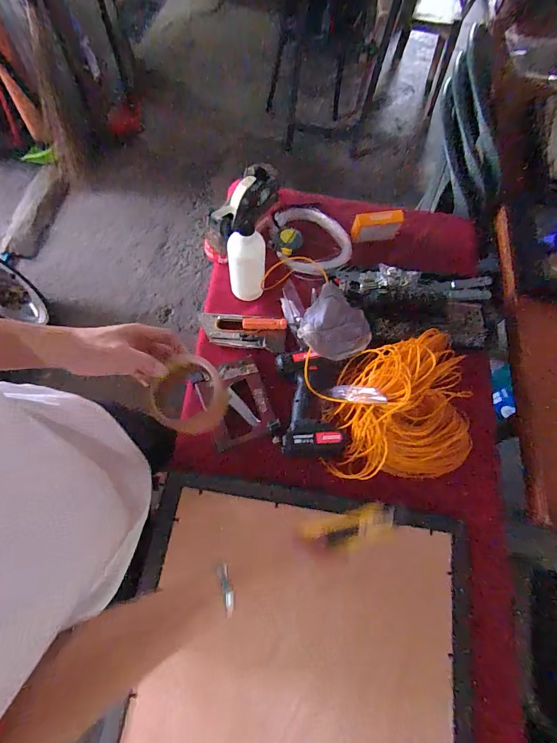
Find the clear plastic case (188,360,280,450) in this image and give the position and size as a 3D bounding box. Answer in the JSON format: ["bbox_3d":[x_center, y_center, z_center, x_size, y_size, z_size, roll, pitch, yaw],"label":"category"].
[{"bbox_3d":[-0.078,0.057,0.661,0.116,0.015,0.151,-21,72,-9],"label":"clear plastic case"}]

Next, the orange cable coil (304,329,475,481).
[{"bbox_3d":[0.204,0.061,0.631,0.286,0.071,0.244,-7,70,-3],"label":"orange cable coil"}]

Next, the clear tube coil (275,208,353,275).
[{"bbox_3d":[0.081,-0.294,0.793,0.159,0.026,0.189,-1,70,-1],"label":"clear tube coil"}]

